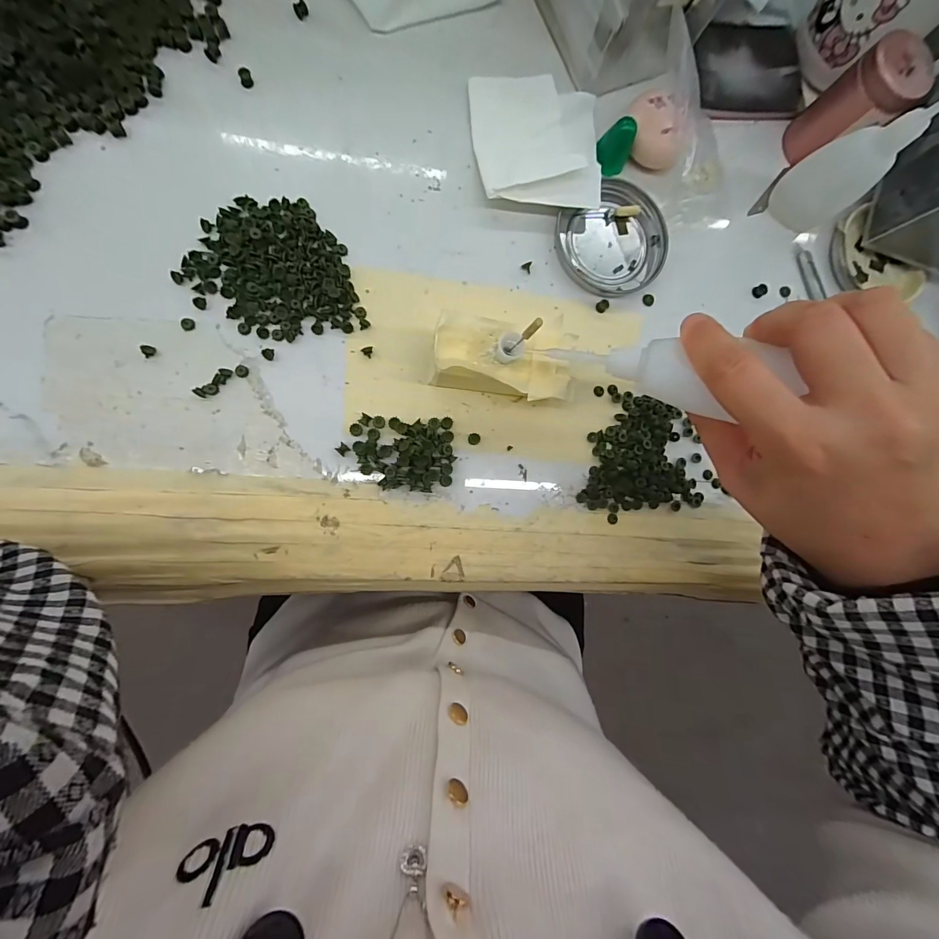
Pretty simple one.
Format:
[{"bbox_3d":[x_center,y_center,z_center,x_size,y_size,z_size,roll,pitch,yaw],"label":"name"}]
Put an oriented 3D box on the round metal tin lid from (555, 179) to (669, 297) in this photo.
[{"bbox_3d":[0.101,-0.158,0.282,0.075,0.007,0.072,0,88,-10],"label":"round metal tin lid"}]

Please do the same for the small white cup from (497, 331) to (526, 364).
[{"bbox_3d":[0.022,-0.067,0.228,0.015,0.015,0.014,0,87,-7],"label":"small white cup"}]

